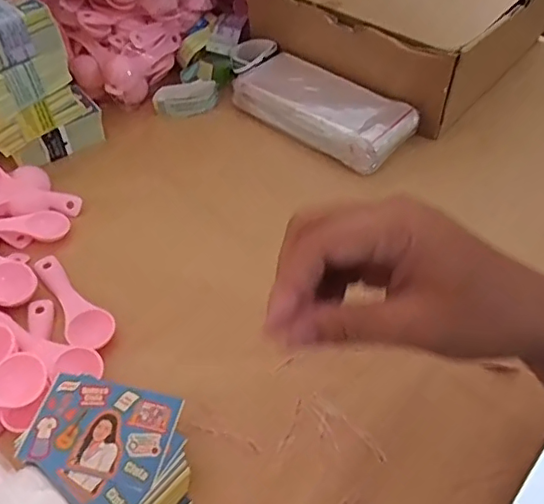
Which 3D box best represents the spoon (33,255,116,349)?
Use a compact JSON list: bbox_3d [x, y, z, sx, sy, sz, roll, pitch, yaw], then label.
[{"bbox_3d":[-0.160,0.038,0.450,0.034,0.018,0.110,-28,53,-22],"label":"spoon"}]

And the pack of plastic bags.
[{"bbox_3d":[0.052,-0.153,0.595,0.196,0.047,0.082,33,57,28],"label":"pack of plastic bags"}]

